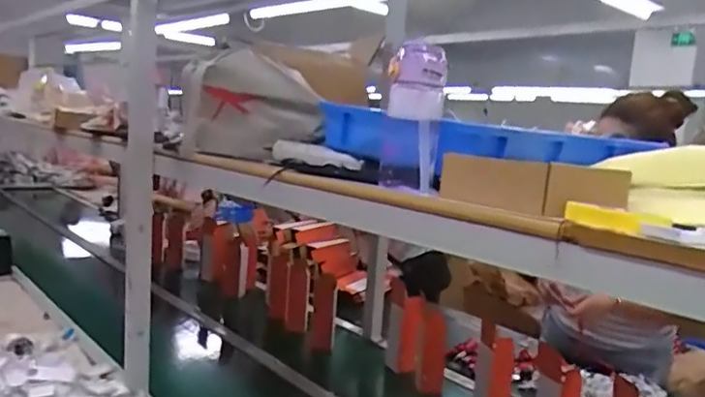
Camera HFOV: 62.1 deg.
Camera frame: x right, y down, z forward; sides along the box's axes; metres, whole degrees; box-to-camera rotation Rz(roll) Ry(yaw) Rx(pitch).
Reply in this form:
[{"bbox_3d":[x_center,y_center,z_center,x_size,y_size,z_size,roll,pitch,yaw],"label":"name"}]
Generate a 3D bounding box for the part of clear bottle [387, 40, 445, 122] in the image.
[{"bbox_3d":[0.089,-0.161,0.806,0.073,0.100,0.061,5,7,6],"label":"part of clear bottle"}]

